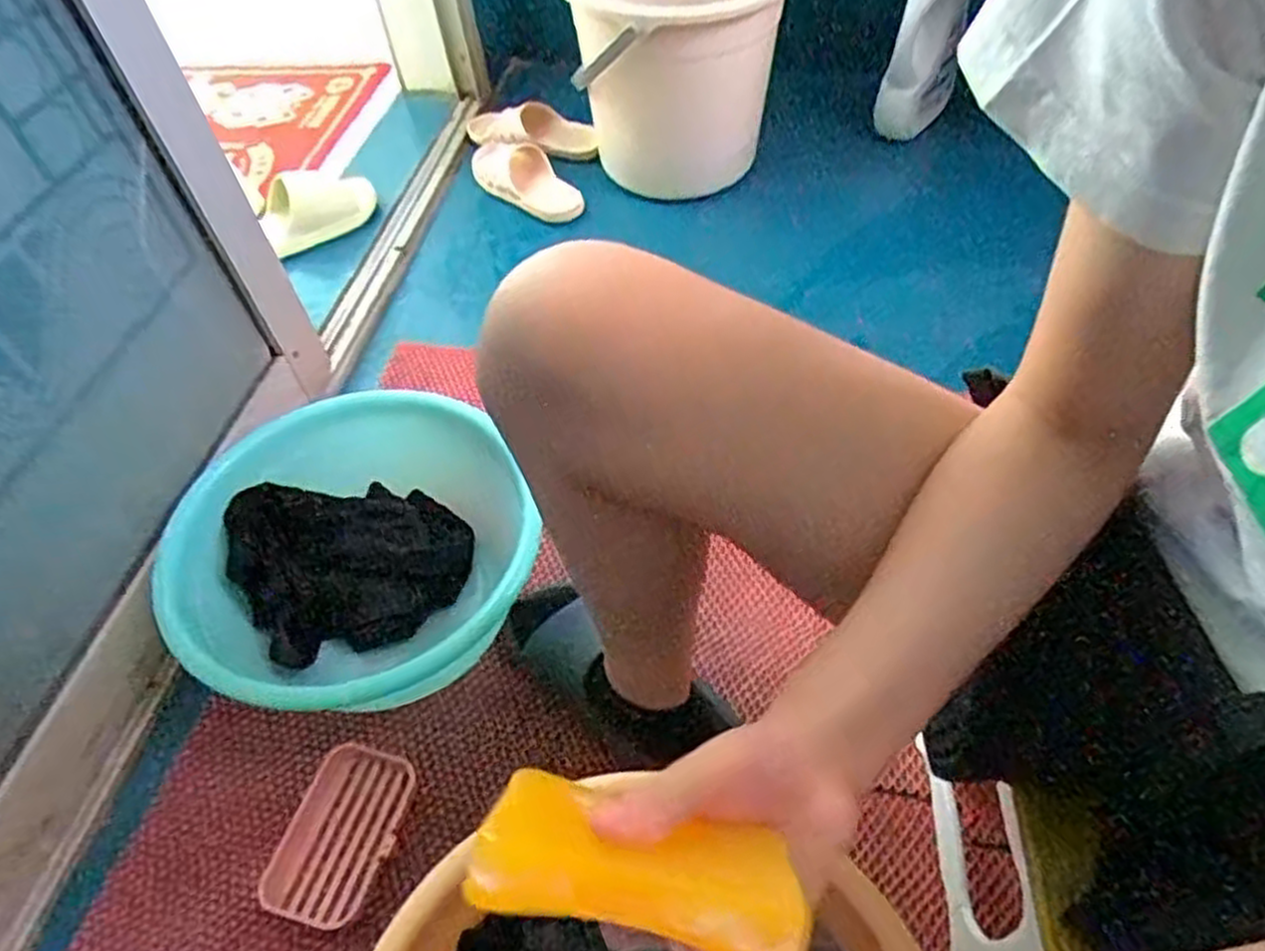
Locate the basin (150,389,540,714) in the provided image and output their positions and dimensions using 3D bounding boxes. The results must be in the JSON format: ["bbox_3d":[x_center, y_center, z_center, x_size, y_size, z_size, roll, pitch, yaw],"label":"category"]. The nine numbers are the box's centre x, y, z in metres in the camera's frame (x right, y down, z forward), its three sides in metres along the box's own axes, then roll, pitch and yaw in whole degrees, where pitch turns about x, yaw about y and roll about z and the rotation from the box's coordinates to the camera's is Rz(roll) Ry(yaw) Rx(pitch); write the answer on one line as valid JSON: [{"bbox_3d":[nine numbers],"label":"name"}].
[{"bbox_3d":[-0.245,0.088,0.745,0.282,0.162,0.302,-3,53,4],"label":"basin"}]

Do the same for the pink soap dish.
[{"bbox_3d":[-0.241,0.299,0.654,0.090,0.031,0.133,8,54,12],"label":"pink soap dish"}]

